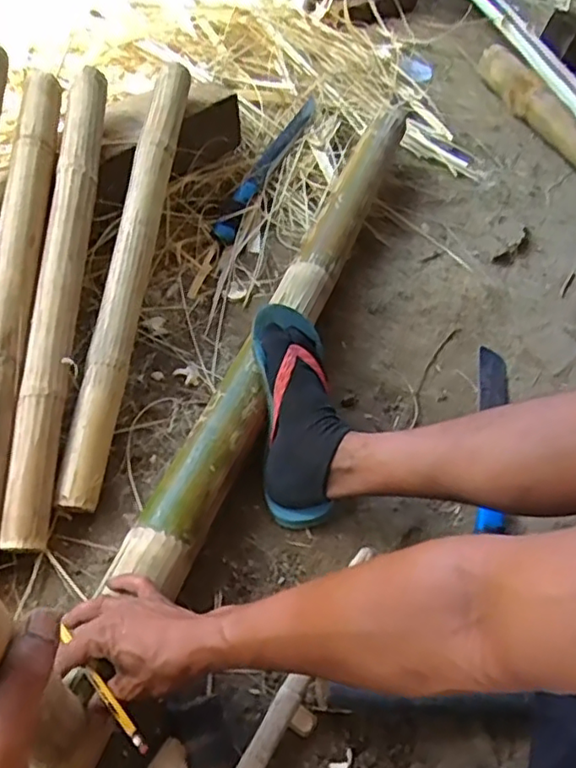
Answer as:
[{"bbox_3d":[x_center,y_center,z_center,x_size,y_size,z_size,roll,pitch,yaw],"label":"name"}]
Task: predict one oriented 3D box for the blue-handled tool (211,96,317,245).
[{"bbox_3d":[-0.030,-0.394,1.068,0.034,0.026,0.413,24,54,4],"label":"blue-handled tool"}]

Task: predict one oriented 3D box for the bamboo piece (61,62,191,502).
[{"bbox_3d":[-0.201,-0.162,0.785,0.050,0.041,0.646,6,67,-1],"label":"bamboo piece"}]

